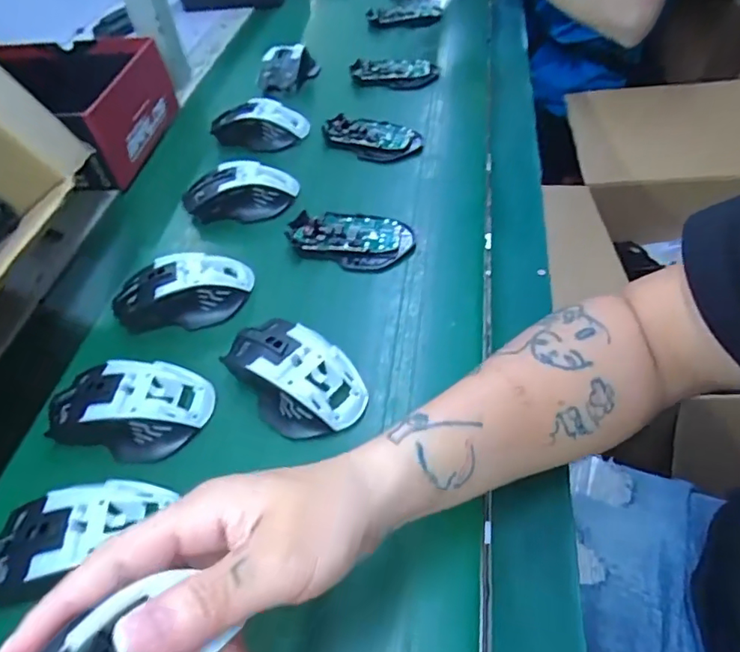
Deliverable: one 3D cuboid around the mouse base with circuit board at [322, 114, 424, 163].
[{"bbox_3d":[0.000,-0.217,0.606,0.116,0.018,0.064,12,56,17],"label":"mouse base with circuit board"}]

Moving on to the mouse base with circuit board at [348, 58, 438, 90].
[{"bbox_3d":[0.033,-0.344,0.711,0.114,0.018,0.055,-1,54,7],"label":"mouse base with circuit board"}]

